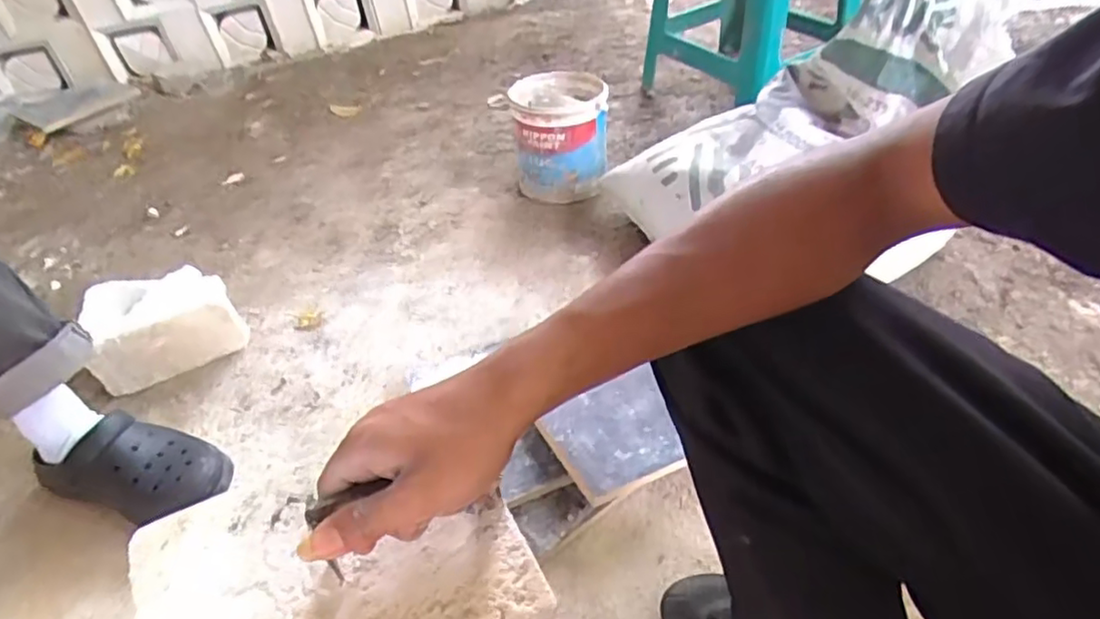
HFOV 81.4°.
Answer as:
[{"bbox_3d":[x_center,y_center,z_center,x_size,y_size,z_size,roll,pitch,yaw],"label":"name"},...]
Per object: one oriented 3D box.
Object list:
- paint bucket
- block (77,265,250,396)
[{"bbox_3d":[0.009,-0.330,1.232,0.200,0.197,0.200,-5,42,5],"label":"paint bucket"},{"bbox_3d":[-0.584,0.024,0.979,0.203,0.117,0.148,-26,45,-18],"label":"block"}]

